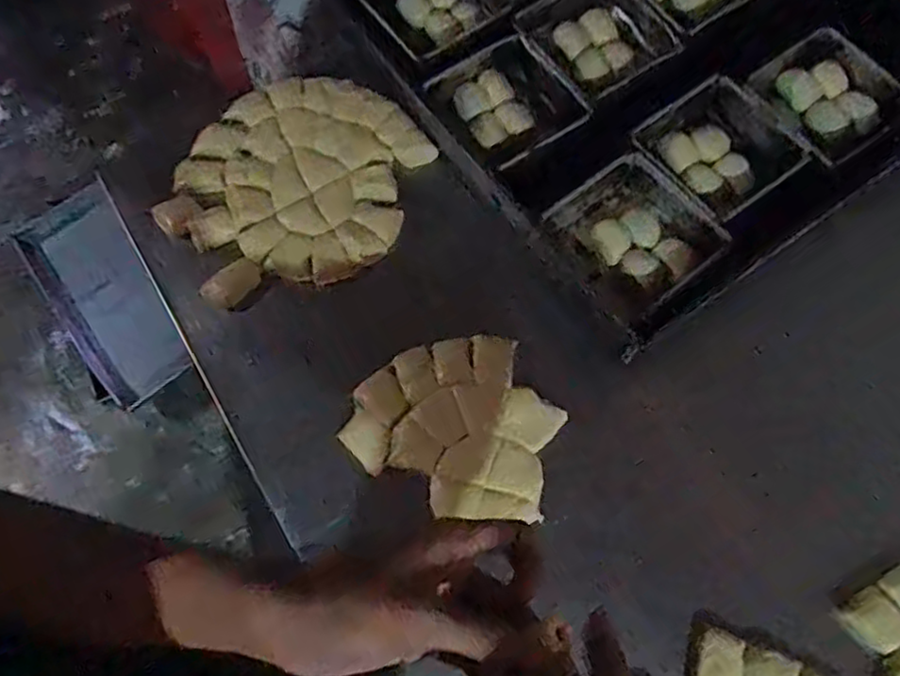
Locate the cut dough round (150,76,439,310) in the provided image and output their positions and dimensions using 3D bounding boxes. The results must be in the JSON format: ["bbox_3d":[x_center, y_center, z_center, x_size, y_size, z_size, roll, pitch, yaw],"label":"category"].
[{"bbox_3d":[-0.136,-0.130,0.594,0.192,0.014,0.222,27,74,10],"label":"cut dough round"}]

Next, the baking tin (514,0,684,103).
[{"bbox_3d":[0.139,-0.282,0.637,0.125,0.032,0.125,-36,80,-12],"label":"baking tin"}]

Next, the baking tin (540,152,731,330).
[{"bbox_3d":[0.153,-0.085,0.569,0.111,0.041,0.117,-39,75,-10],"label":"baking tin"}]

